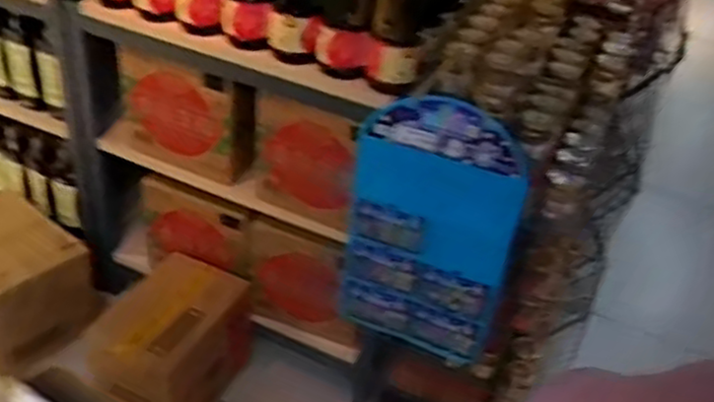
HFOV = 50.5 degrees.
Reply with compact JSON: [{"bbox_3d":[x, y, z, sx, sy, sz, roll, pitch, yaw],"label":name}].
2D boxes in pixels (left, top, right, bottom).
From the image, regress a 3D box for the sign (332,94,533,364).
[{"bbox_3d":[0.141,0.071,1.519,0.325,0.579,0.022,16,32,11],"label":"sign"}]

